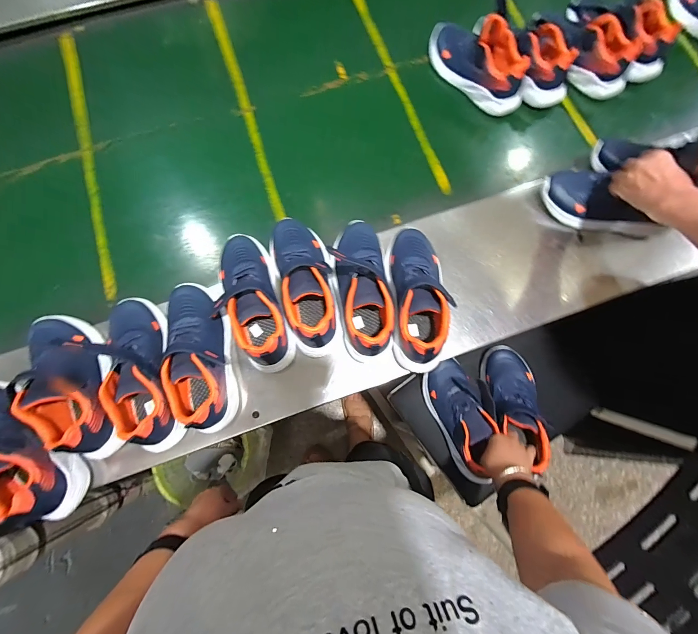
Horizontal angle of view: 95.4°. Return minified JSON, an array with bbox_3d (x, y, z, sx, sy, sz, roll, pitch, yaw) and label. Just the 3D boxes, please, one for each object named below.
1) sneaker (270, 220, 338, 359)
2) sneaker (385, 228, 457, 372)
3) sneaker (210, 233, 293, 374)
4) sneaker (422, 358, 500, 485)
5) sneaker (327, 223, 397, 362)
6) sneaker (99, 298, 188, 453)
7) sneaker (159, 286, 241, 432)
[{"bbox_3d":[-0.074,-0.063,0.539,0.097,0.098,0.249,-11,79,-2],"label":"sneaker"},{"bbox_3d":[0.119,-0.036,0.541,0.097,0.107,0.247,-3,79,-1],"label":"sneaker"},{"bbox_3d":[-0.165,-0.029,0.540,0.094,0.110,0.248,-23,80,-5],"label":"sneaker"},{"bbox_3d":[0.221,0.203,0.636,0.094,0.090,0.234,-11,70,-4],"label":"sneaker"},{"bbox_3d":[0.020,-0.052,0.542,0.087,0.108,0.252,-6,79,-1],"label":"sneaker"},{"bbox_3d":[-0.334,0.082,0.499,0.103,0.085,0.250,-18,79,-4],"label":"sneaker"},{"bbox_3d":[-0.245,0.057,0.508,0.086,0.086,0.247,-14,79,-3],"label":"sneaker"}]

